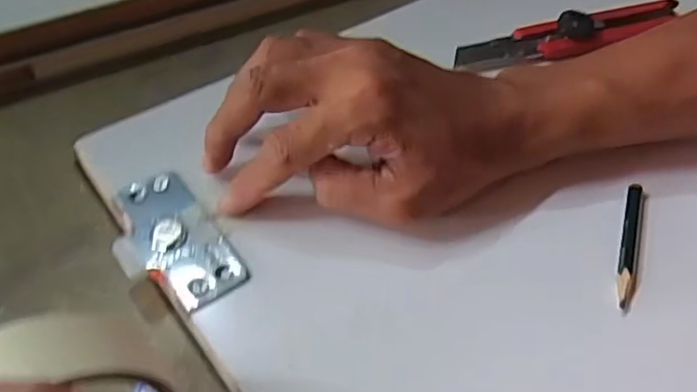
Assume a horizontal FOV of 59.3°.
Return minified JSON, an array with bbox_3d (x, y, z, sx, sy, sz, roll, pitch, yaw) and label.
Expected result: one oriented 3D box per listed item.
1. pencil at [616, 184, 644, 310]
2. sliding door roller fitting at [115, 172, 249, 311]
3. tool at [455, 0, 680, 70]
[{"bbox_3d":[0.134,0.023,0.293,0.009,0.011,0.075,19,51,13],"label":"pencil"},{"bbox_3d":[-0.081,0.019,0.287,0.034,0.006,0.079,-31,58,-23],"label":"sliding door roller fitting"},{"bbox_3d":[0.146,-0.105,0.391,0.158,0.013,0.027,-13,51,-14],"label":"tool"}]

